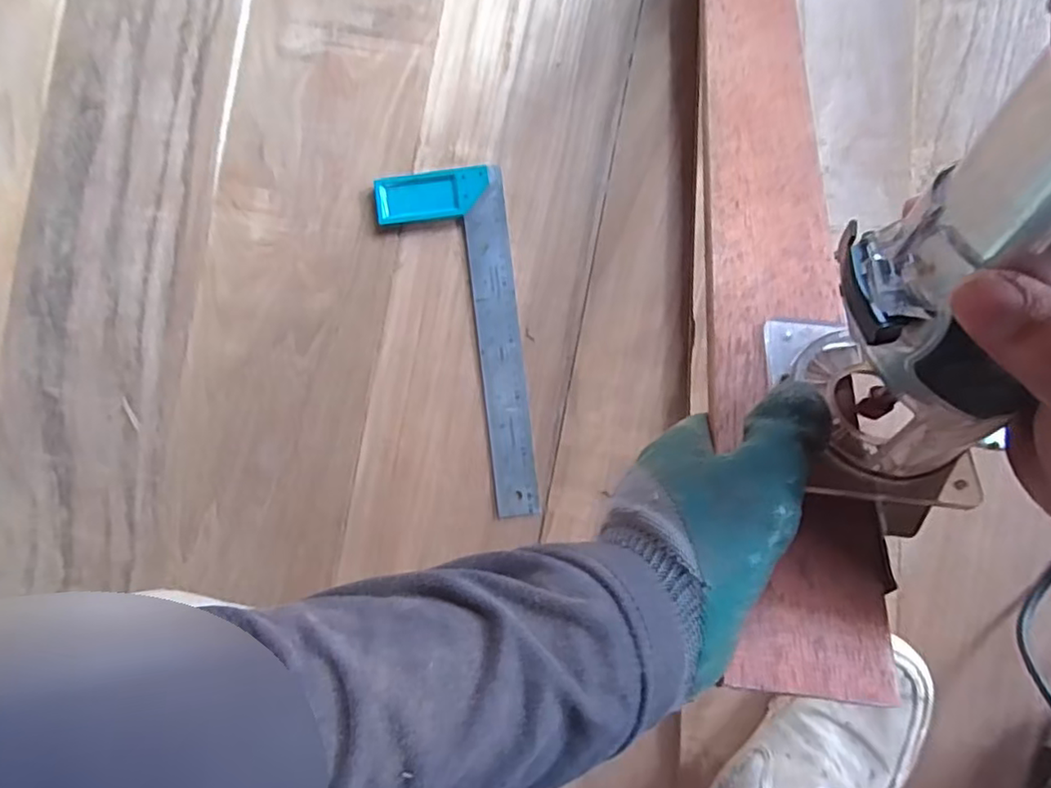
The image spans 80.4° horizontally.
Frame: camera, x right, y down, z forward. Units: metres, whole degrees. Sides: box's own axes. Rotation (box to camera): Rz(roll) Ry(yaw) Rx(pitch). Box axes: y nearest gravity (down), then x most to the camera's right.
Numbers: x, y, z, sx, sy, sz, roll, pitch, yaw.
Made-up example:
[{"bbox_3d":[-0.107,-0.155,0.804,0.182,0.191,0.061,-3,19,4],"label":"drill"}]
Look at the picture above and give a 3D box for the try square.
[{"bbox_3d":[-0.058,-0.044,0.550,0.108,0.015,0.309,-8,88,7],"label":"try square"}]

